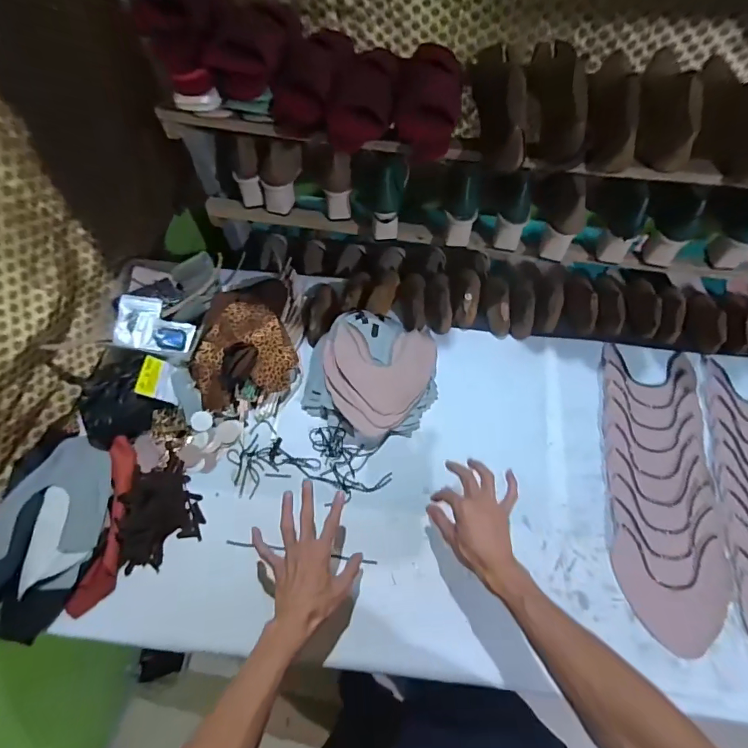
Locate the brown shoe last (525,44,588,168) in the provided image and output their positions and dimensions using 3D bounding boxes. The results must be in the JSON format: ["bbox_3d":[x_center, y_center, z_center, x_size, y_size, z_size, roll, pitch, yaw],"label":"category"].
[{"bbox_3d":[0.272,-0.424,0.650,0.056,0.087,0.236,1,63,2],"label":"brown shoe last"}]

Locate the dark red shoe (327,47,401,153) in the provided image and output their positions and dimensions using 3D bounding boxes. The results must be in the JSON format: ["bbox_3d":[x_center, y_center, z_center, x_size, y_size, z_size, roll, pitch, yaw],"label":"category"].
[{"bbox_3d":[-0.013,-0.429,0.662,0.093,0.064,0.212,5,63,4],"label":"dark red shoe"}]

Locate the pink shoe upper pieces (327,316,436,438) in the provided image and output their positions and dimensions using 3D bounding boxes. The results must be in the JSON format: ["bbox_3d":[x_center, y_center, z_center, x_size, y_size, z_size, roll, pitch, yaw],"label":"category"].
[{"bbox_3d":[0.013,0.005,0.787,0.197,0.022,0.204,4,70,-7],"label":"pink shoe upper pieces"}]

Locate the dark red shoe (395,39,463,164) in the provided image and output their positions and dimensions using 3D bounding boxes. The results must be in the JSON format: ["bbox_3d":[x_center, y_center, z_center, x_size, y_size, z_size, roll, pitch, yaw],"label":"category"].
[{"bbox_3d":[0.087,-0.430,0.683,0.097,0.072,0.225,5,63,4],"label":"dark red shoe"}]

